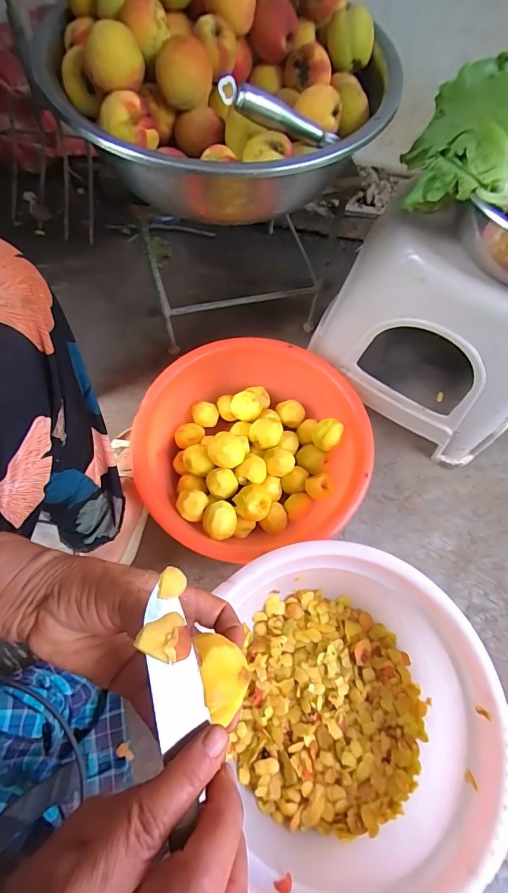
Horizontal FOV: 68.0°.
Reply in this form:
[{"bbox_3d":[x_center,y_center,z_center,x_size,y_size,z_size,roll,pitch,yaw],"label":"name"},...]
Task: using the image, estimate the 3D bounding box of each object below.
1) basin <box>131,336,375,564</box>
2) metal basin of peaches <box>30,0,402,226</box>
[{"bbox_3d":[-0.002,0.002,0.626,0.335,0.119,0.330,1,66,-2],"label":"basin"},{"bbox_3d":[-0.021,-0.382,0.406,0.352,0.160,0.302,-26,72,-13],"label":"metal basin of peaches"}]

